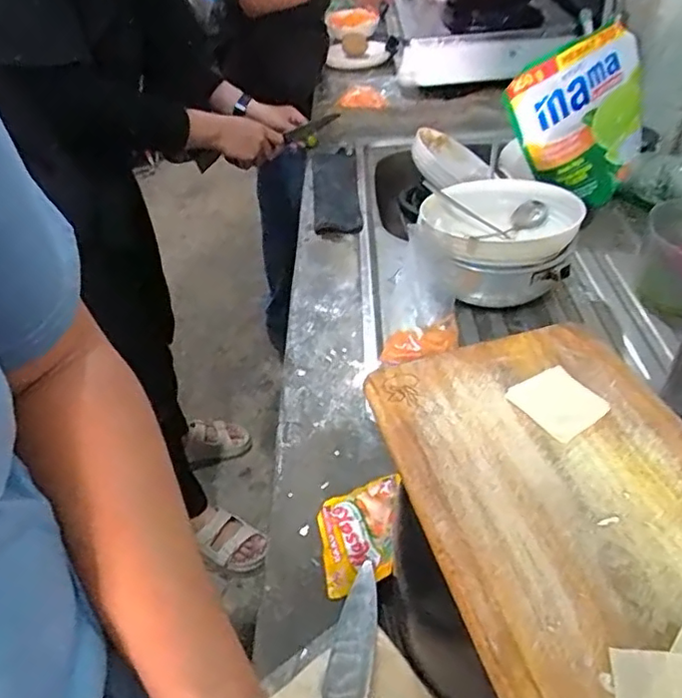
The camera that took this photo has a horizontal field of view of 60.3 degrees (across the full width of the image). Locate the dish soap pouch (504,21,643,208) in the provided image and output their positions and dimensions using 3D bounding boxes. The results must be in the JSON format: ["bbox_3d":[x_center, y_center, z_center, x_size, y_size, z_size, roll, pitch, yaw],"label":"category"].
[{"bbox_3d":[0.369,-0.343,0.863,0.197,0.214,0.057,-36,19,9],"label":"dish soap pouch"}]

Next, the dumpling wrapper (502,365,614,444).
[{"bbox_3d":[0.143,0.034,0.386,0.048,0.004,0.050,-29,46,-20],"label":"dumpling wrapper"}]

